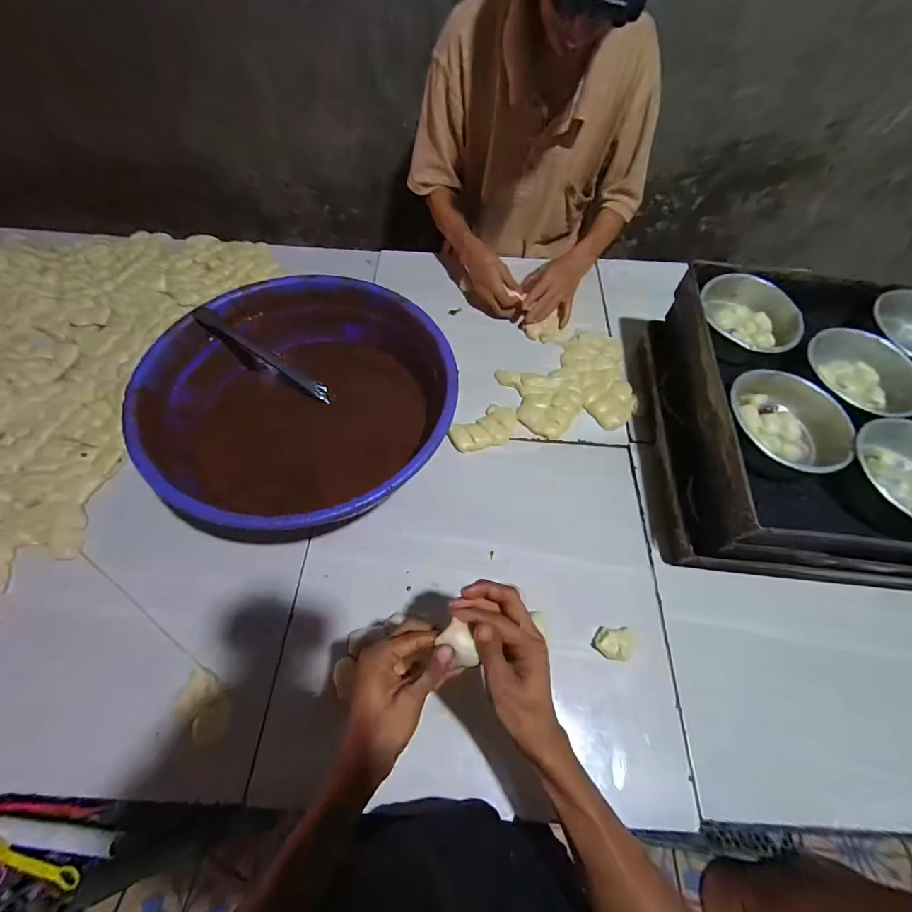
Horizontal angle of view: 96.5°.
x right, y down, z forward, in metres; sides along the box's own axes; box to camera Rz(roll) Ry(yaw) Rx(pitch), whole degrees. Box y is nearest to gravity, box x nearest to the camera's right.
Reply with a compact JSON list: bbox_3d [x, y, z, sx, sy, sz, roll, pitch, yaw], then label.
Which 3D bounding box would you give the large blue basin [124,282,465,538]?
[{"bbox_3d":[-0.210,-0.058,0.610,0.401,0.185,0.376,2,59,-3],"label":"large blue basin"}]

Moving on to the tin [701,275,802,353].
[{"bbox_3d":[0.458,-0.220,0.634,0.119,0.049,0.152,-33,65,-20],"label":"tin"}]

